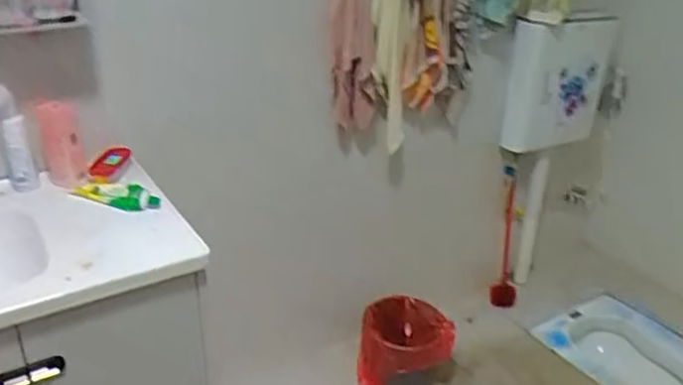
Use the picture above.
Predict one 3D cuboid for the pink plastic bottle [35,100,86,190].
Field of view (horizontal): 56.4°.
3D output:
[{"bbox_3d":[-0.579,-0.098,1.317,0.078,0.170,0.038,-8,21,-23],"label":"pink plastic bottle"}]

